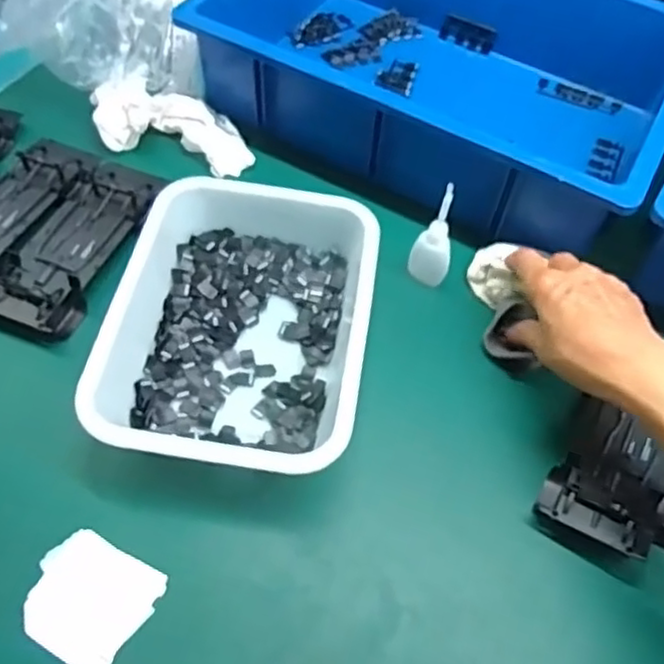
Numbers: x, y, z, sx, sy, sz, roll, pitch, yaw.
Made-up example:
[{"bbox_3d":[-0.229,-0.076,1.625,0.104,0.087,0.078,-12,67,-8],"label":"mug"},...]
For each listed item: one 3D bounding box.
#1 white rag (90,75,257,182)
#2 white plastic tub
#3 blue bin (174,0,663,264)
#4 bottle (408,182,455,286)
[{"bbox_3d":[-0.163,-0.211,0.675,0.177,0.037,0.080,14,55,4],"label":"white rag"},{"bbox_3d":[-0.067,-0.015,0.530,0.187,0.057,0.252,9,55,1],"label":"white plastic tub"},{"bbox_3d":[0.123,-0.279,0.697,0.443,0.120,0.335,28,58,14],"label":"blue bin"},{"bbox_3d":[0.087,-0.080,0.564,0.034,0.096,0.029,15,56,6],"label":"bottle"}]

